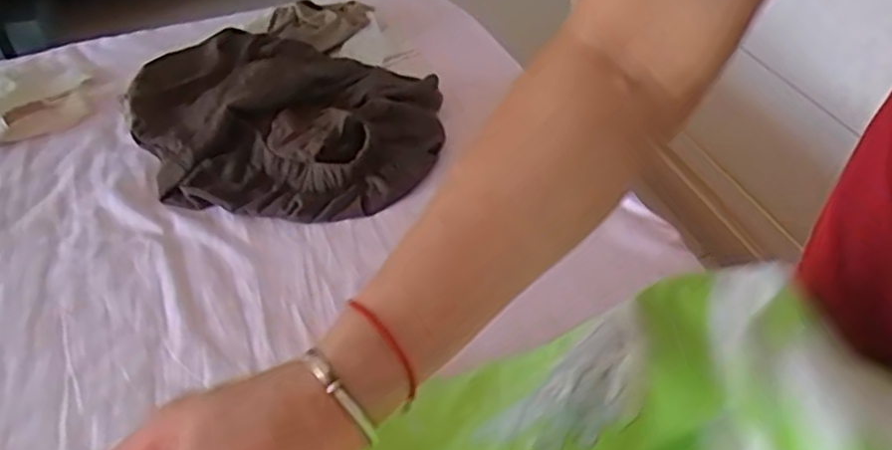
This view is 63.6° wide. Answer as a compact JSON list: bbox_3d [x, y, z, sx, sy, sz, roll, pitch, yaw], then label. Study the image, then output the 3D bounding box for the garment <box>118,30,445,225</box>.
[{"bbox_3d":[-0.180,-0.130,0.834,0.343,0.059,0.279,8,46,10],"label":"garment"}]

